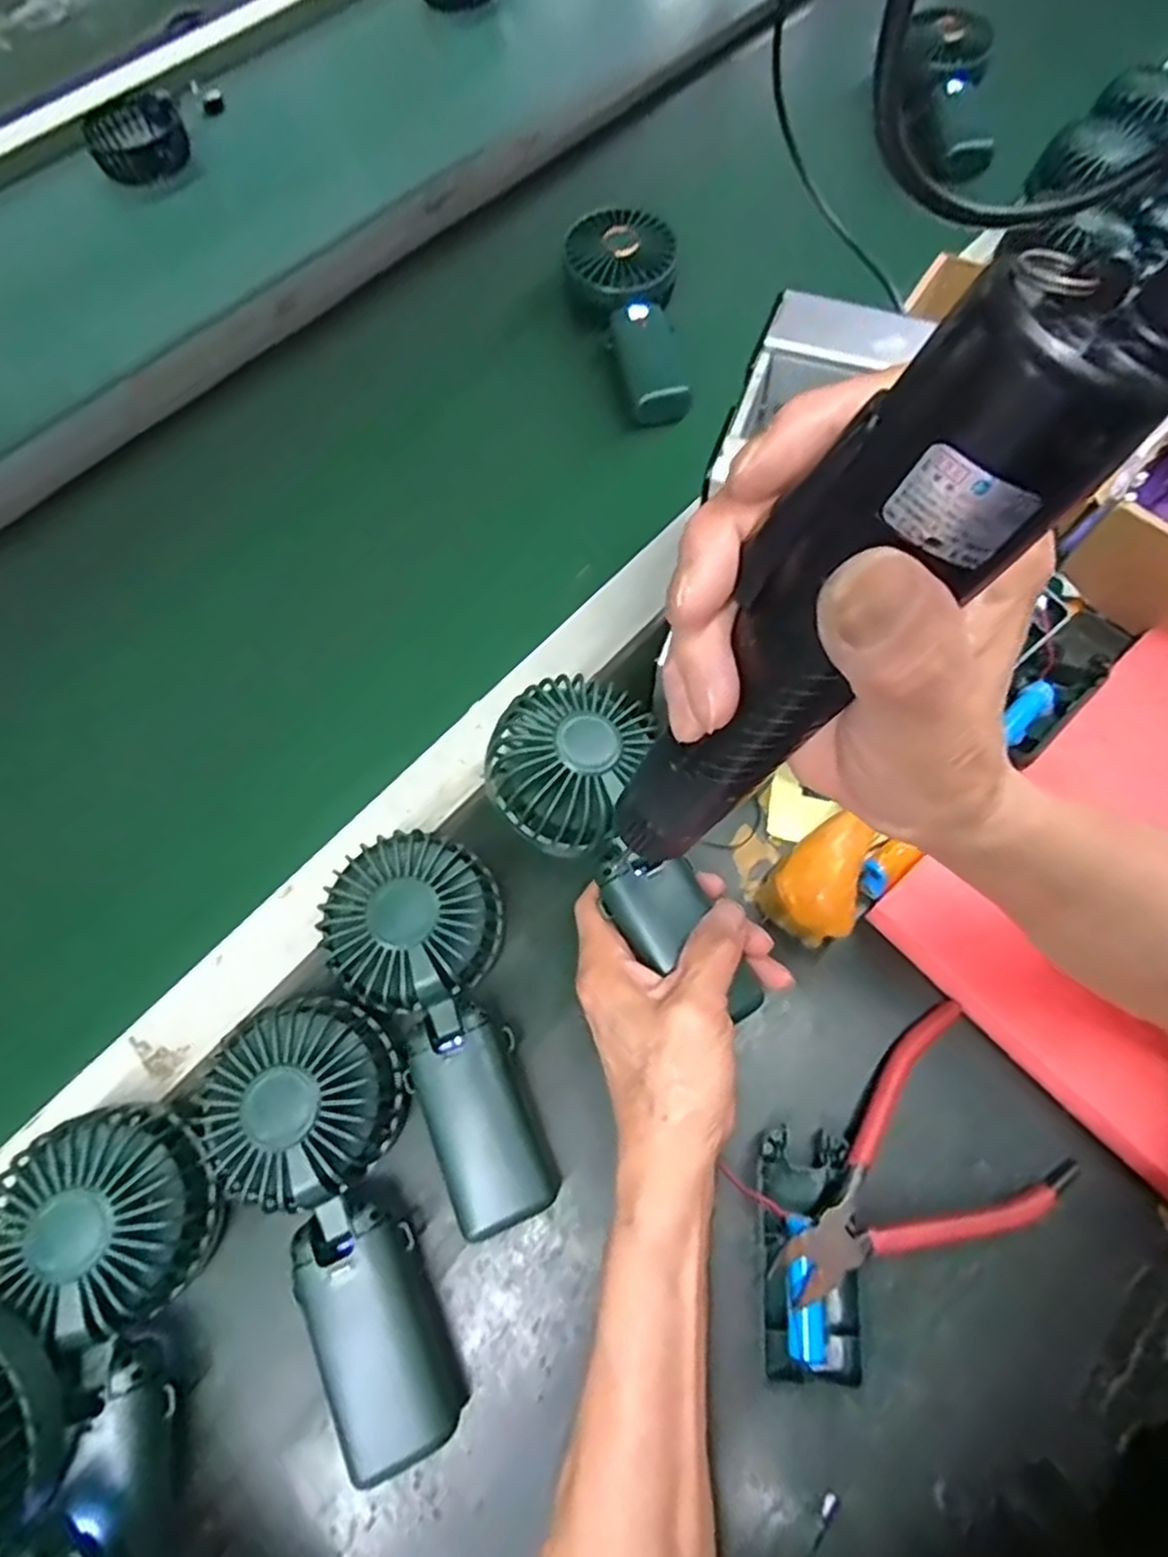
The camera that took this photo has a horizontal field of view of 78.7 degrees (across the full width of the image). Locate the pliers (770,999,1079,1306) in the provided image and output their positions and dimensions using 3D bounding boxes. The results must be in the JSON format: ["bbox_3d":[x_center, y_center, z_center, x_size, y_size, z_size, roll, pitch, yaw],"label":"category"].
[{"bbox_3d":[0.142,0.172,0.320,0.135,0.021,0.088,-25,68,-9],"label":"pliers"}]

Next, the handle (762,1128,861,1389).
[{"bbox_3d":[0.098,0.205,0.310,0.039,0.020,0.092,2,67,3],"label":"handle"}]

